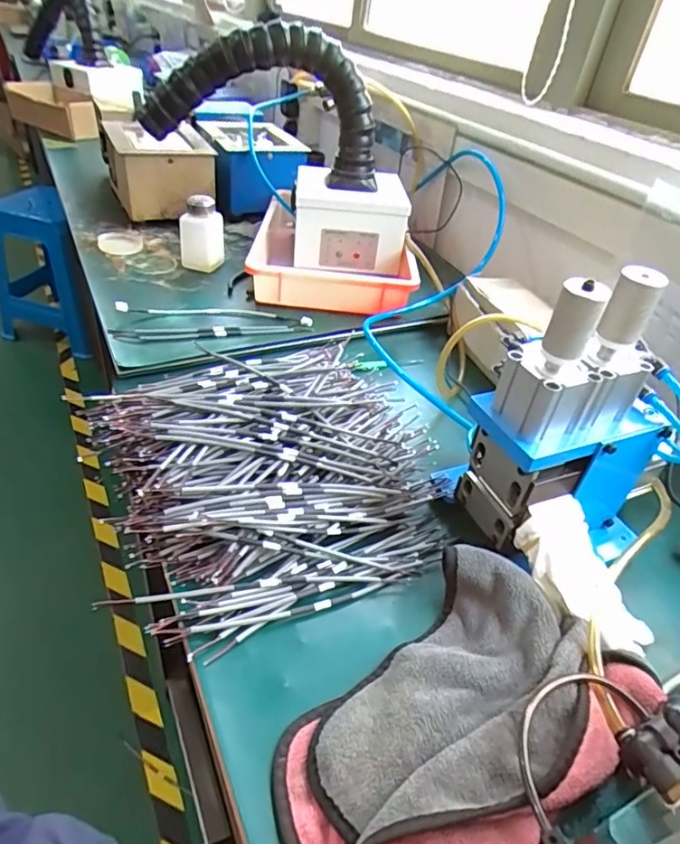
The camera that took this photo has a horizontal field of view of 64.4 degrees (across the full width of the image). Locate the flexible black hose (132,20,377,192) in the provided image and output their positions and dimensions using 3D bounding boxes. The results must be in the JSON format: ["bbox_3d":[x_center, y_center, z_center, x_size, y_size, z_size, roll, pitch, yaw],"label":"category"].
[{"bbox_3d":[-0.114,-0.465,0.797,0.355,0.199,0.073,-1,39,-10],"label":"flexible black hose"}]

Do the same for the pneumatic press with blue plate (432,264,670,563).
[{"bbox_3d":[0.202,-0.006,0.459,0.172,0.242,0.105,-5,40,-15],"label":"pneumatic press with blue plate"}]

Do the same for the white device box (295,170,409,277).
[{"bbox_3d":[0.015,-0.329,0.895,0.181,0.124,0.117,7,38,-1],"label":"white device box"}]

